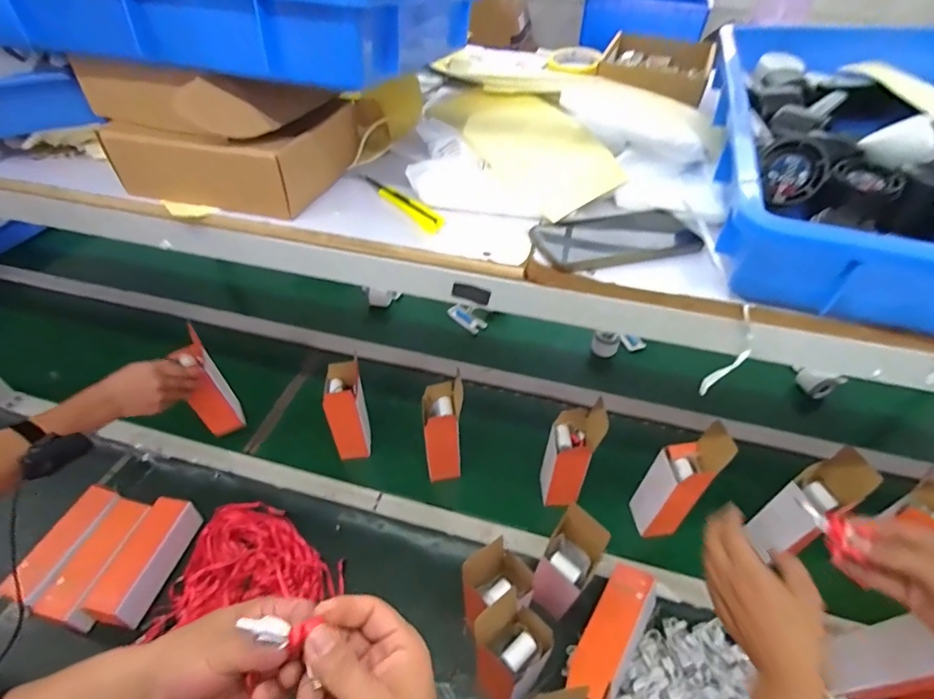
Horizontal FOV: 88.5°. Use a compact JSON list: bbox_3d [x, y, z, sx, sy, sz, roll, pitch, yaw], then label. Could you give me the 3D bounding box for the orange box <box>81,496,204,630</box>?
[{"bbox_3d":[-0.501,0.335,0.758,0.068,0.070,0.180,9,46,7],"label":"orange box"}]

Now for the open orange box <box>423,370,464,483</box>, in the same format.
[{"bbox_3d":[-0.044,0.155,0.864,0.068,0.190,0.085,-2,46,-4],"label":"open orange box"}]

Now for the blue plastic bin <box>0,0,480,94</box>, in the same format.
[{"bbox_3d":[-0.291,-0.379,0.515,0.539,0.087,0.291,12,46,11],"label":"blue plastic bin"}]

